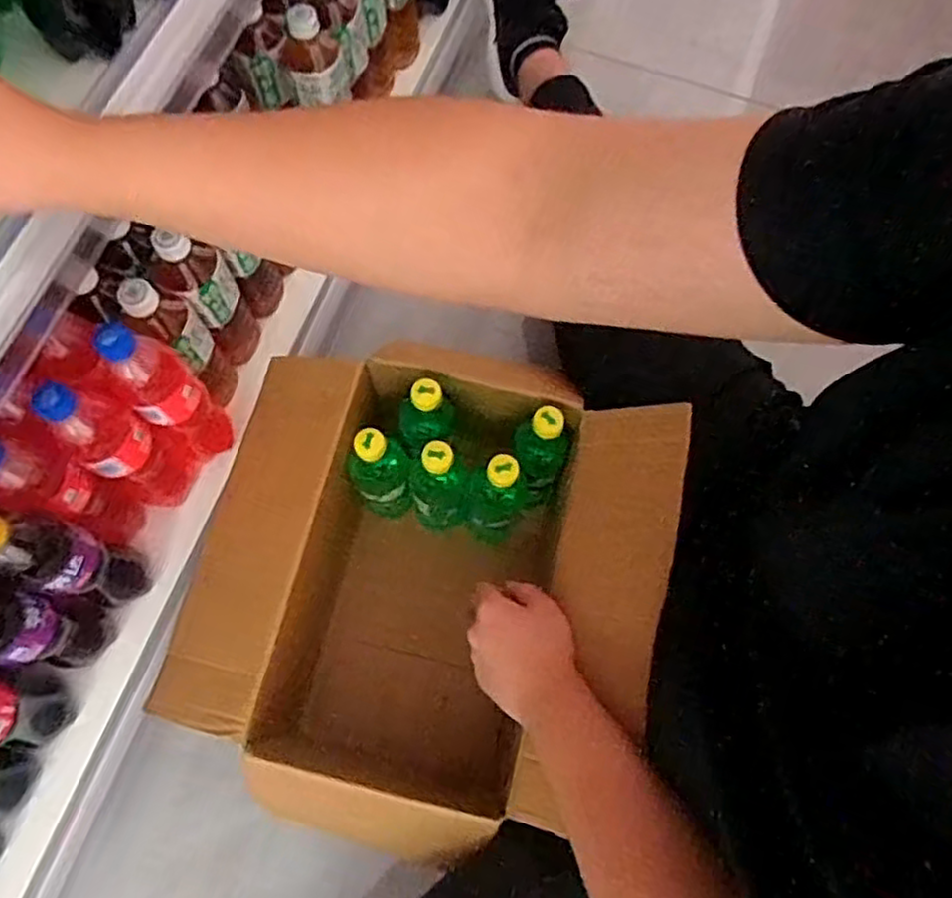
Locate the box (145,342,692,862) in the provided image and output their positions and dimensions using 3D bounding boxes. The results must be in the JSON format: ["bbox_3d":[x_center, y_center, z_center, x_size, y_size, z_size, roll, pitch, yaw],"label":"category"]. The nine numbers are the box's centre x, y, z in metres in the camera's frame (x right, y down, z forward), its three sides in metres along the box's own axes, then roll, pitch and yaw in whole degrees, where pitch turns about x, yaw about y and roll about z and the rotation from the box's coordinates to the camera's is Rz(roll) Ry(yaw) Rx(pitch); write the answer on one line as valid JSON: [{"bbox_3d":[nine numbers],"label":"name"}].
[{"bbox_3d":[-0.066,0.144,0.737,0.409,0.320,0.451,16,72,3],"label":"box"}]

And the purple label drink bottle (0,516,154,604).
[{"bbox_3d":[-0.356,0.099,0.624,0.050,0.226,0.054,14,72,2],"label":"purple label drink bottle"}]

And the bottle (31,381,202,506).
[{"bbox_3d":[-0.321,-0.006,0.648,0.055,0.216,0.068,33,73,8],"label":"bottle"}]

